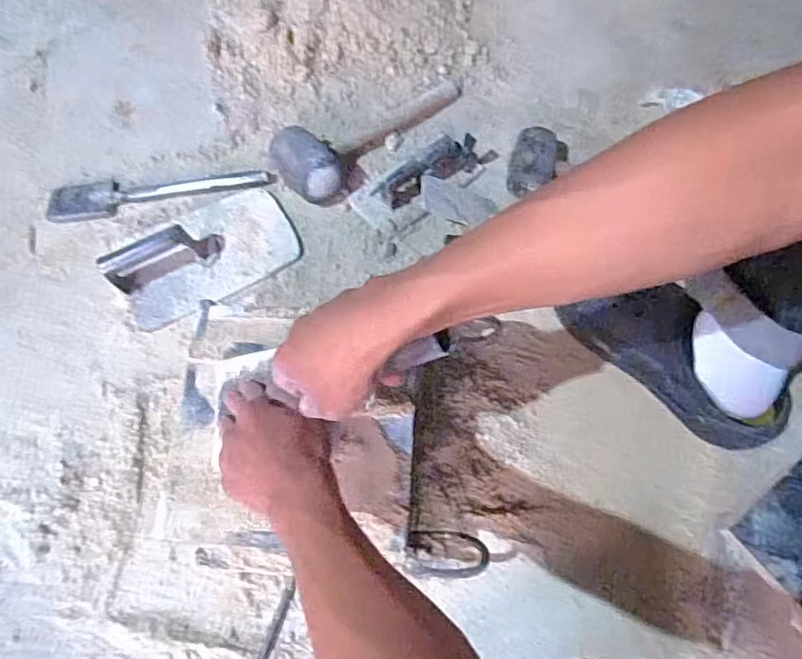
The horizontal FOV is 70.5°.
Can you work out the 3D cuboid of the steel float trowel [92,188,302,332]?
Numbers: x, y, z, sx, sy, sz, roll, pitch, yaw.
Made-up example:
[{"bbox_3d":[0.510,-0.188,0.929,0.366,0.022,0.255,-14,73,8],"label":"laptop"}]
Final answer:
[{"bbox_3d":[-0.255,-0.108,0.720,0.229,0.066,0.142,-26,71,-7],"label":"steel float trowel"}]

